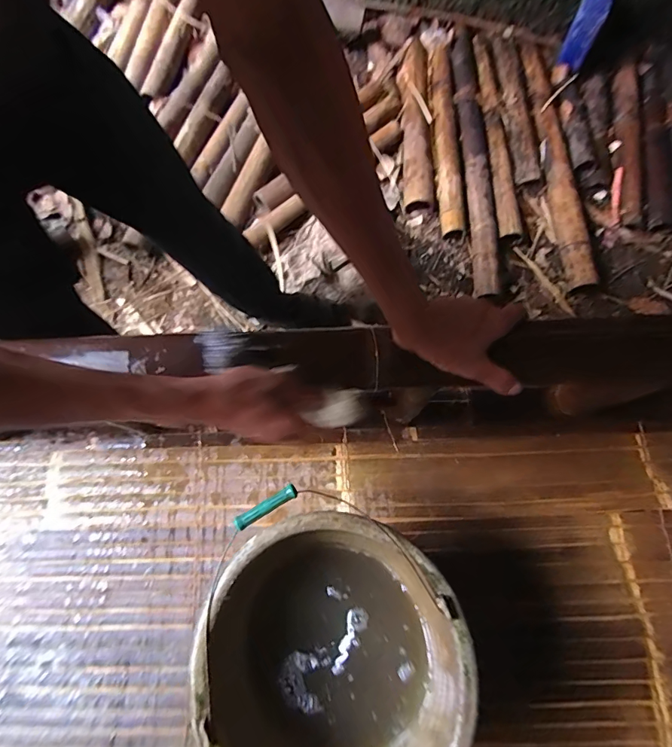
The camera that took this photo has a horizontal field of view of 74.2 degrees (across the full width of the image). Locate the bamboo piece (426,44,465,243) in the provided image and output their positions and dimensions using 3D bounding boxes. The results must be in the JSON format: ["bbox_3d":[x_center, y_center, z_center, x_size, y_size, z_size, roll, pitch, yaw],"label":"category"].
[{"bbox_3d":[0.314,-0.683,1.293,0.077,0.057,0.664,-2,72,4],"label":"bamboo piece"}]

